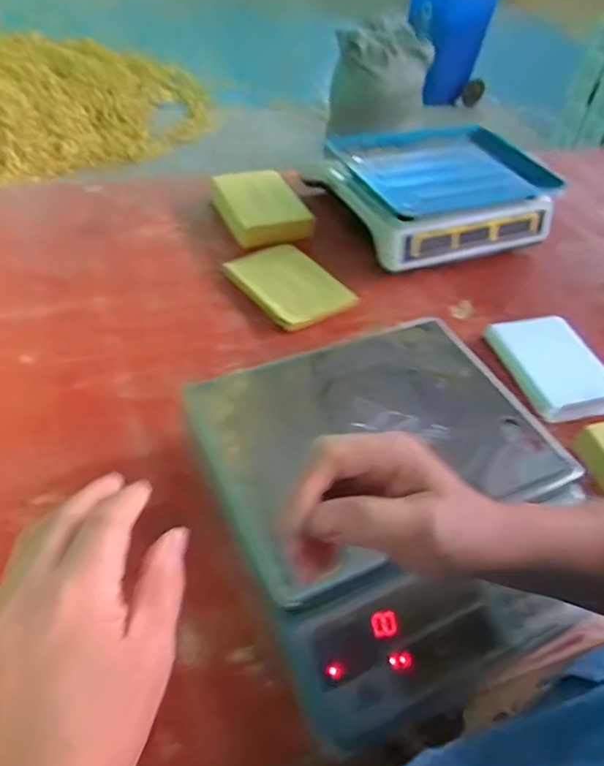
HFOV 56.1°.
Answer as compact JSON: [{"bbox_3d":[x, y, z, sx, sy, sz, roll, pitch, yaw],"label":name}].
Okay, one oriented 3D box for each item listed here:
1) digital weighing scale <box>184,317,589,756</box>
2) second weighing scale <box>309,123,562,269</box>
[{"bbox_3d":[0.083,0.094,0.522,0.308,0.094,0.324,-18,52,-21],"label":"digital weighing scale"},{"bbox_3d":[0.233,-0.328,0.964,0.354,0.094,0.253,-15,52,-19],"label":"second weighing scale"}]

